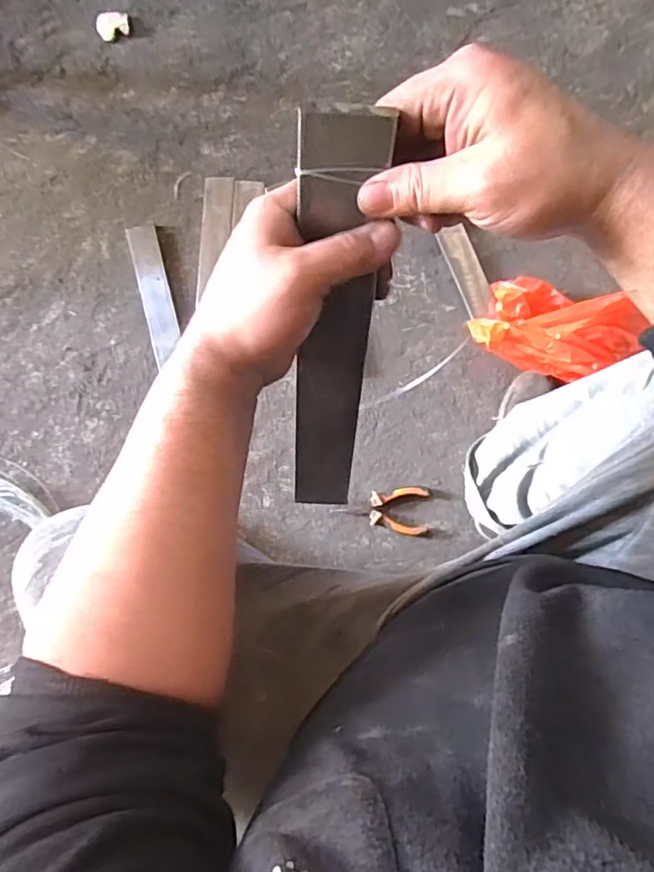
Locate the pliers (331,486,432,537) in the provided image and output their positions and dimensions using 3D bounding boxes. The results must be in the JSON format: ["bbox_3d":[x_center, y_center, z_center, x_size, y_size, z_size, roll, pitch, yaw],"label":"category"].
[{"bbox_3d":[0.088,0.116,0.916,0.149,0.025,0.075,3,84,0],"label":"pliers"}]

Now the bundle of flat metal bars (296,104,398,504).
[{"bbox_3d":[0.003,-0.052,0.411,0.049,0.325,0.013,-1,49,-3],"label":"bundle of flat metal bars"}]

